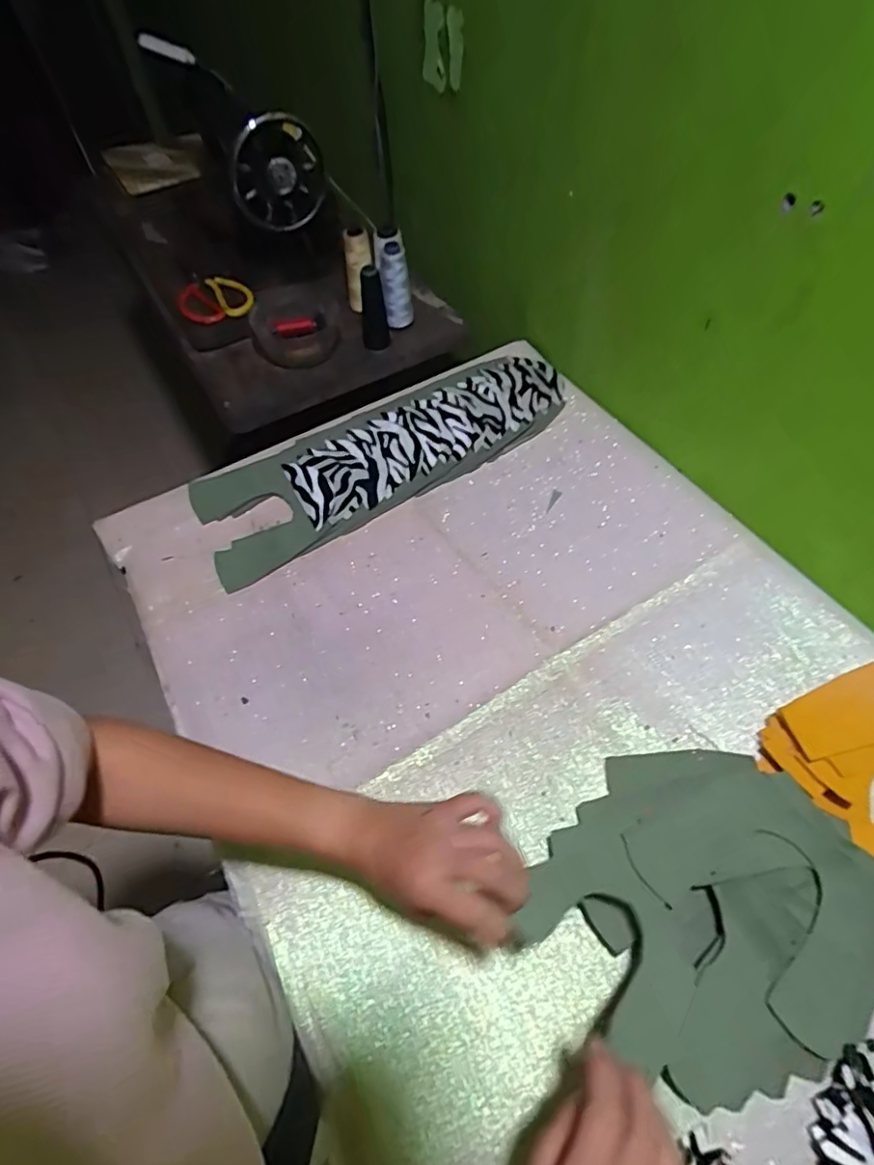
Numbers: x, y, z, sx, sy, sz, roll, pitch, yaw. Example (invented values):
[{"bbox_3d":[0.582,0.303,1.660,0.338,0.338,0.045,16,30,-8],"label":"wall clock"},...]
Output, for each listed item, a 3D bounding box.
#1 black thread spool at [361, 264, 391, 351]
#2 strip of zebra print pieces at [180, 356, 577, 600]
[{"bbox_3d":[-0.091,-0.387,0.819,0.039,0.116,0.040,-6,56,-1],"label":"black thread spool"},{"bbox_3d":[-0.052,-0.162,0.723,0.486,0.013,0.147,-28,69,-14],"label":"strip of zebra print pieces"}]

